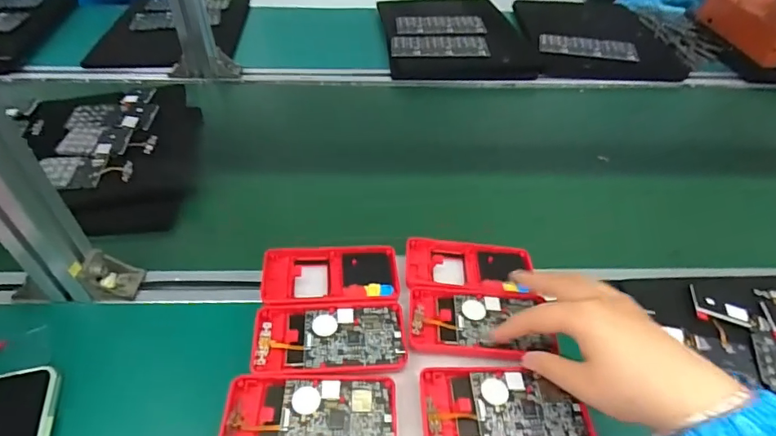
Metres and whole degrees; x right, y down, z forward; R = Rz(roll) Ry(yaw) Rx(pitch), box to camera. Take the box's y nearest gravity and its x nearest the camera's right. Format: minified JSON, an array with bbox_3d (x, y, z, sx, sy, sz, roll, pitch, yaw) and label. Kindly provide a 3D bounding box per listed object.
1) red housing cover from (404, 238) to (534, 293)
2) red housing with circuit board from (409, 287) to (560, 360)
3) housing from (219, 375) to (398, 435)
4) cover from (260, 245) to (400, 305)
[{"bbox_3d":[0.078,0.046,0.448,0.119,0.016,0.066,2,46,0],"label":"red housing cover"},{"bbox_3d":[0.077,0.088,0.398,0.116,0.012,0.067,3,46,2],"label":"red housing with circuit board"},{"bbox_3d":[-0.055,0.142,0.335,0.121,0.008,0.062,0,46,-1],"label":"housing"},{"bbox_3d":[-0.052,0.050,0.429,0.120,0.015,0.068,-2,46,-3],"label":"cover"}]

